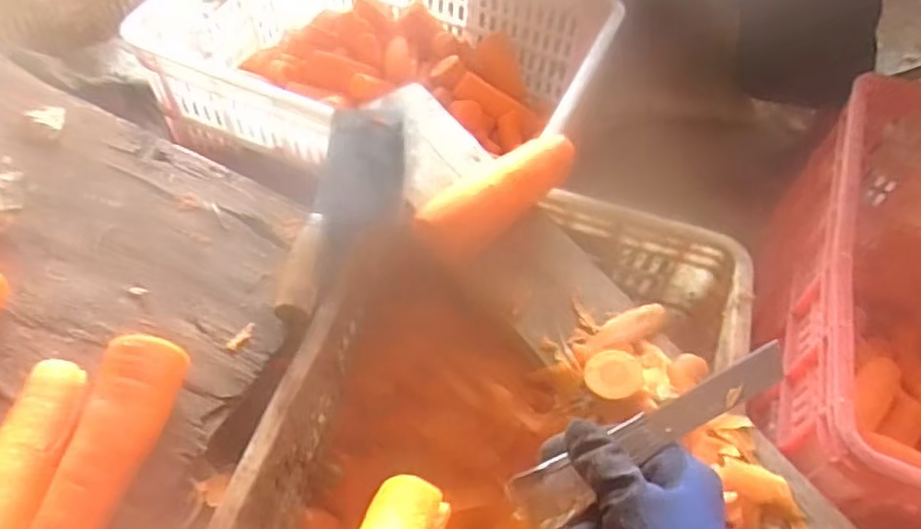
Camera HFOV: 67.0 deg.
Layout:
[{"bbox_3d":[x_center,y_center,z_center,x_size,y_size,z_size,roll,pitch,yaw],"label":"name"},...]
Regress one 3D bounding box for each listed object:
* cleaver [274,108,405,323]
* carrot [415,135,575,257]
[{"bbox_3d":[-0.096,-0.053,0.629,0.078,0.027,0.243,7,54,0],"label":"cleaver"},{"bbox_3d":[0.037,-0.063,0.612,0.168,0.048,0.054,-35,64,-25],"label":"carrot"}]

